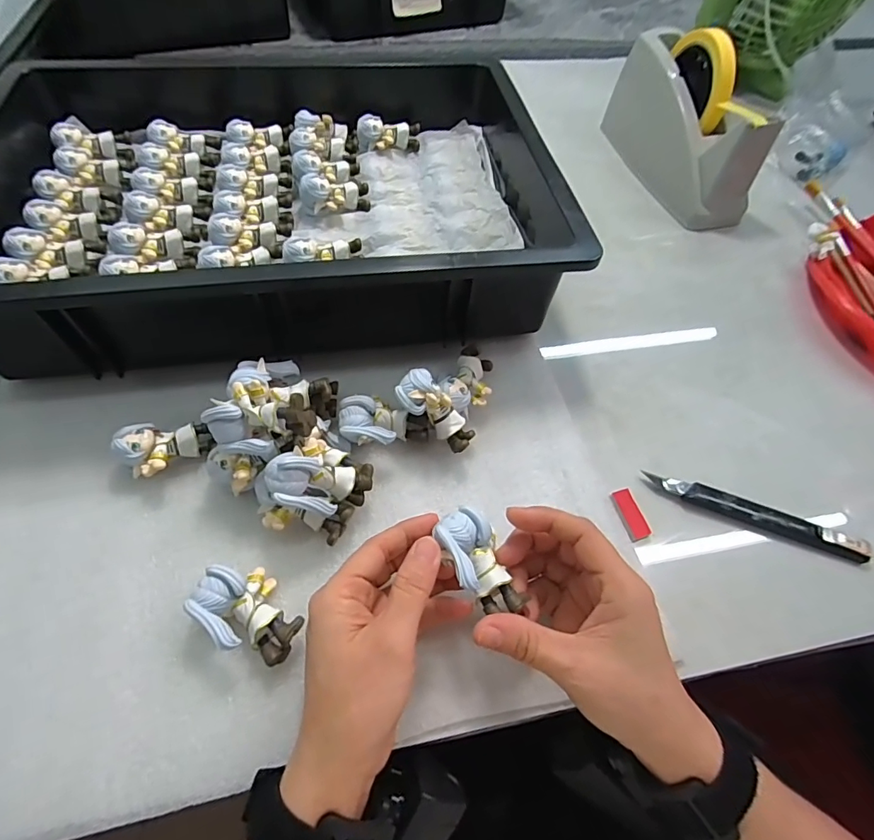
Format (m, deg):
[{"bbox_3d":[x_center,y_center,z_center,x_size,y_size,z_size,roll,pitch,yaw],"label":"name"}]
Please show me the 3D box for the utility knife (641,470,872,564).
[{"bbox_3d":[0.219,0.065,0.326,0.145,0.008,0.017,19,59,8],"label":"utility knife"}]

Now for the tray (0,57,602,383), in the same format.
[{"bbox_3d":[-0.150,-0.213,0.425,0.472,0.085,0.381,-10,59,-10],"label":"tray"}]

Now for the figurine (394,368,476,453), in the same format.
[{"bbox_3d":[0.002,-0.006,0.318,0.061,0.024,0.026,48,61,-14],"label":"figurine"}]

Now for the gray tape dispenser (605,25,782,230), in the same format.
[{"bbox_3d":[0.268,-0.320,0.504,0.080,0.107,0.211,-8,59,-9],"label":"gray tape dispenser"}]

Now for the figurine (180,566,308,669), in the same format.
[{"bbox_3d":[-0.104,0.108,0.265,0.060,0.026,0.039,34,62,16],"label":"figurine"}]

